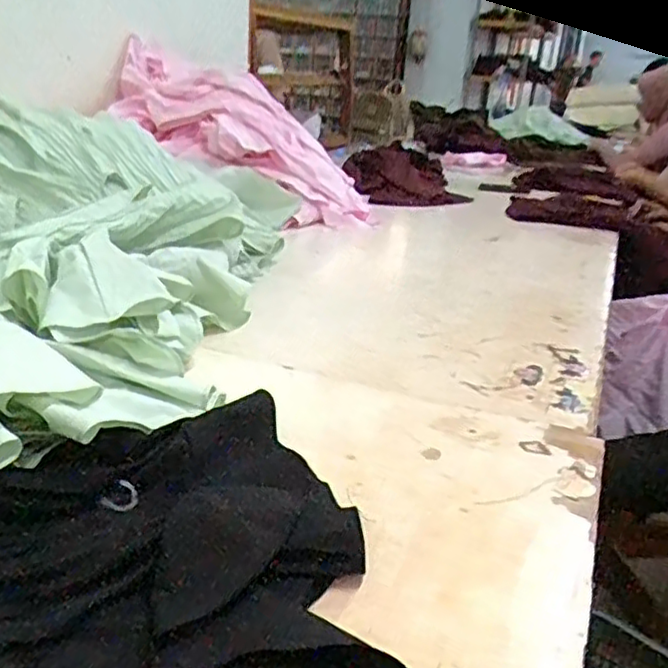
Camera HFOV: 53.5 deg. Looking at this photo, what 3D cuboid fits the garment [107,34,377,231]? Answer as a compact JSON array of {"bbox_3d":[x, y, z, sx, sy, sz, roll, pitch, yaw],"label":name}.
[{"bbox_3d":[-0.237,-0.474,1.524,0.721,0.202,0.229,35,30,11],"label":"garment"}]

